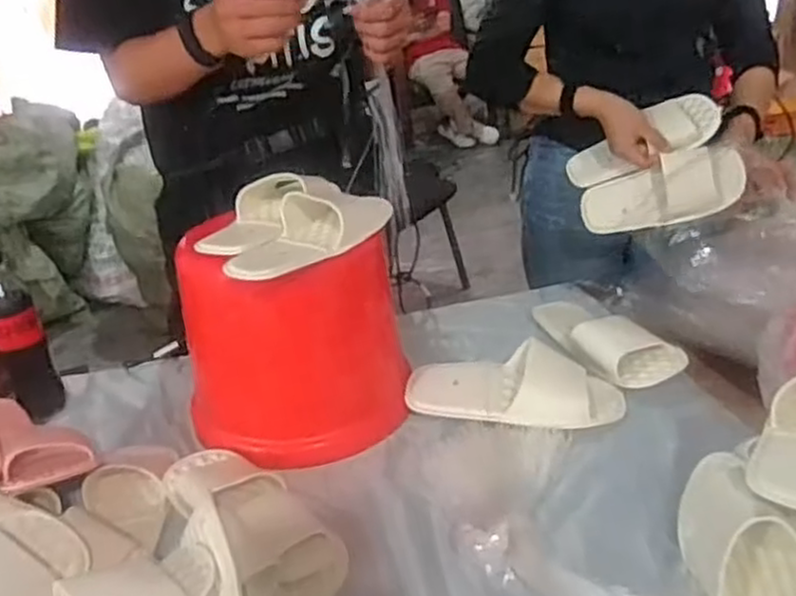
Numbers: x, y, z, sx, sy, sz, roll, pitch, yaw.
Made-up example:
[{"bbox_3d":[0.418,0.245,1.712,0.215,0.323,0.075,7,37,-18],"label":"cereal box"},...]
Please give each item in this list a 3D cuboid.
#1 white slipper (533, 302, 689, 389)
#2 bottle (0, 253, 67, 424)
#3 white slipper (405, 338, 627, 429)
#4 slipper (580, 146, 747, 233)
[{"bbox_3d":[0.282,0.050,1.058,0.106,0.054,0.257,-17,28,-22],"label":"white slipper"},{"bbox_3d":[-0.503,0.069,0.993,0.060,0.194,0.066,-9,26,-6],"label":"bottle"},{"bbox_3d":[0.146,0.113,0.942,0.264,0.070,0.112,0,27,12],"label":"white slipper"},{"bbox_3d":[0.399,-0.157,1.129,0.235,0.104,0.058,-16,-7,24],"label":"slipper"}]

